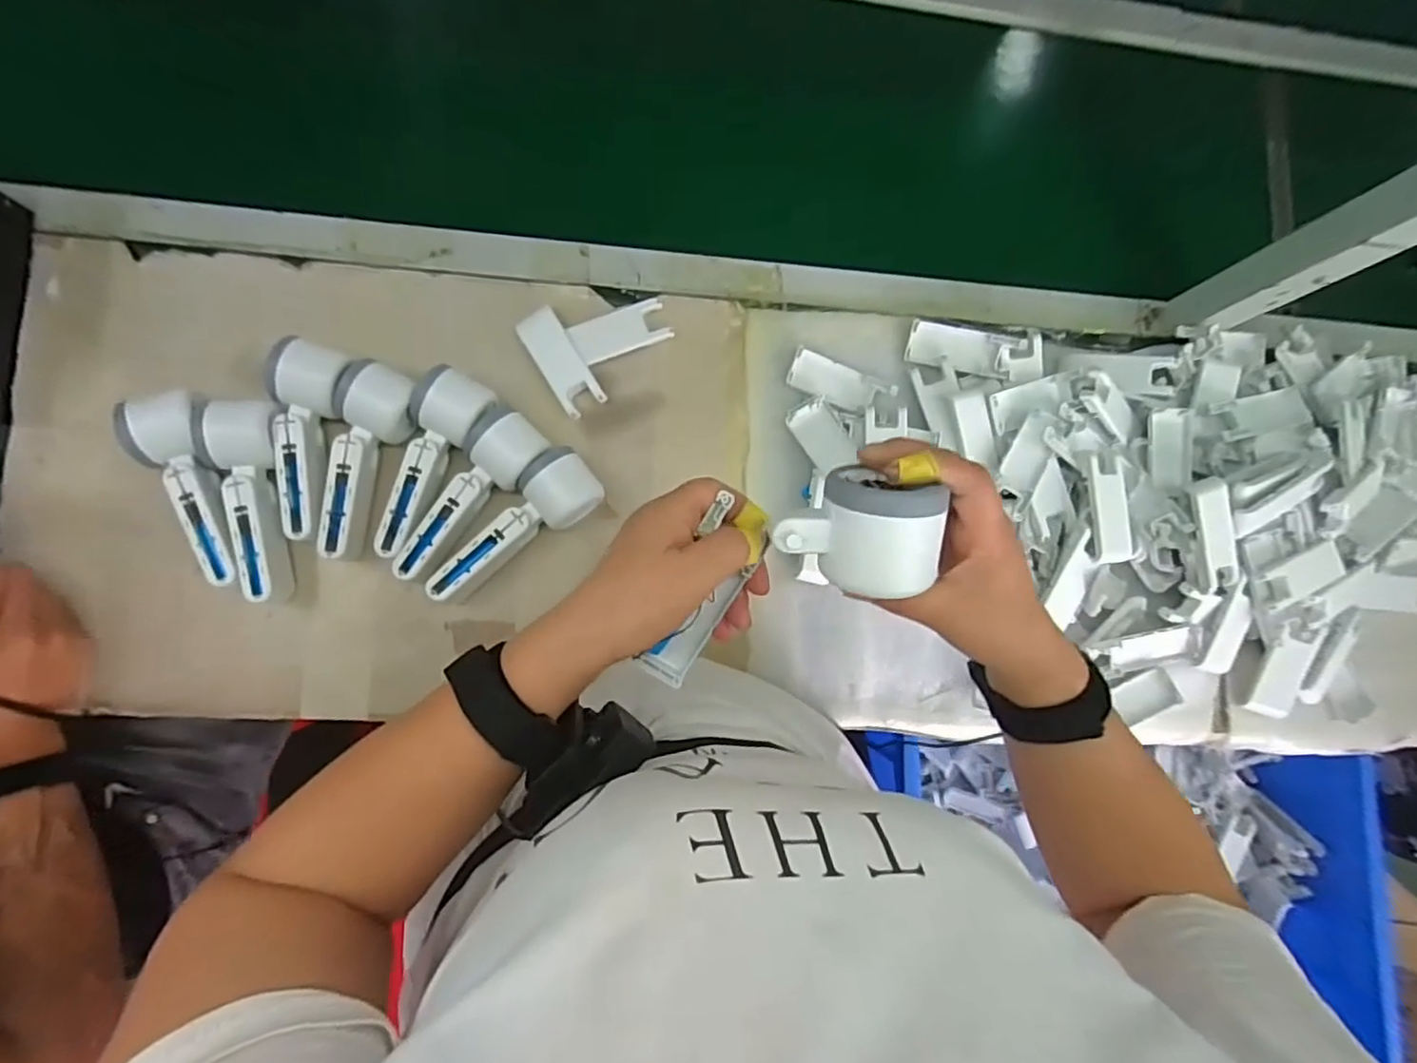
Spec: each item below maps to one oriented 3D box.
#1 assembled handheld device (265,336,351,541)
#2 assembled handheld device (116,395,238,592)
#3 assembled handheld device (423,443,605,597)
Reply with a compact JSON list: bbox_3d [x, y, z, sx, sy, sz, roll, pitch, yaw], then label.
[{"bbox_3d":[-0.342,-0.077,0.553,0.059,0.047,0.163,8,83,-6],"label":"assembled handheld device"},{"bbox_3d":[-0.426,-0.032,0.538,0.053,0.060,0.161,-20,87,-9],"label":"assembled handheld device"},{"bbox_3d":[-0.163,0.003,0.569,0.061,0.057,0.167,41,81,-1],"label":"assembled handheld device"}]

